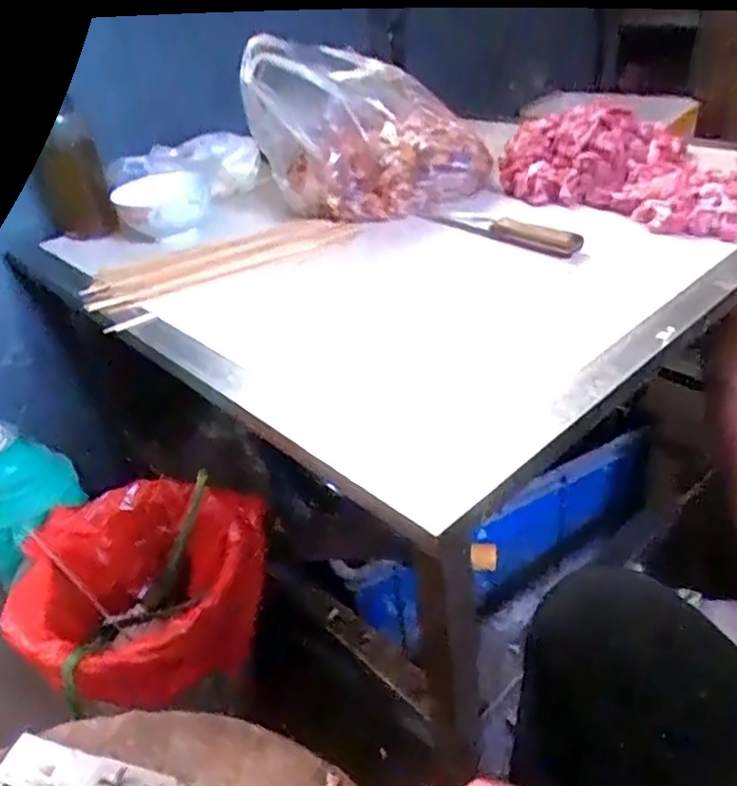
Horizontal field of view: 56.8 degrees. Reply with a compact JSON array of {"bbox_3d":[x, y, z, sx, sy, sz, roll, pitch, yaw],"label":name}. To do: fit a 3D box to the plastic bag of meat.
[{"bbox_3d":[0.001,-0.336,0.882,0.284,0.184,0.115,-15,35,-11],"label":"plastic bag of meat"}]

